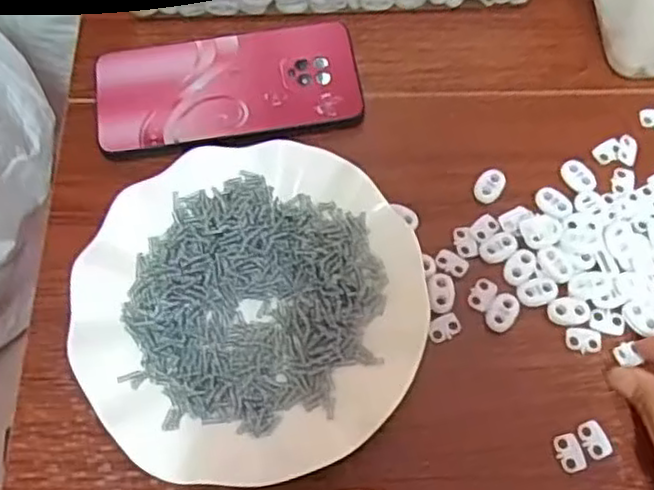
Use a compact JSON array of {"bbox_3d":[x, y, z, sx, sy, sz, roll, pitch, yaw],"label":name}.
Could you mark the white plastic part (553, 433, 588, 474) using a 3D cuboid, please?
[{"bbox_3d":[0.125,0.106,0.352,0.014,0.004,0.018,-12,68,-4],"label":"white plastic part"}]

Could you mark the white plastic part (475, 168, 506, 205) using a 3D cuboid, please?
[{"bbox_3d":[0.098,-0.036,0.412,0.014,0.004,0.023,32,72,13],"label":"white plastic part"}]

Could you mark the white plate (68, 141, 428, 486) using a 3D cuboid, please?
[{"bbox_3d":[-0.042,0.029,0.372,0.180,0.016,0.181,0,68,1],"label":"white plate"}]

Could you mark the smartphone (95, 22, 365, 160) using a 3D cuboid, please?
[{"bbox_3d":[-0.063,-0.099,0.437,0.162,0.009,0.082,-10,68,-3],"label":"smartphone"}]

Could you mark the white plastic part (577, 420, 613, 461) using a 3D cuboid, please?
[{"bbox_3d":[0.138,0.100,0.355,0.014,0.004,0.019,-25,69,-9],"label":"white plastic part"}]

